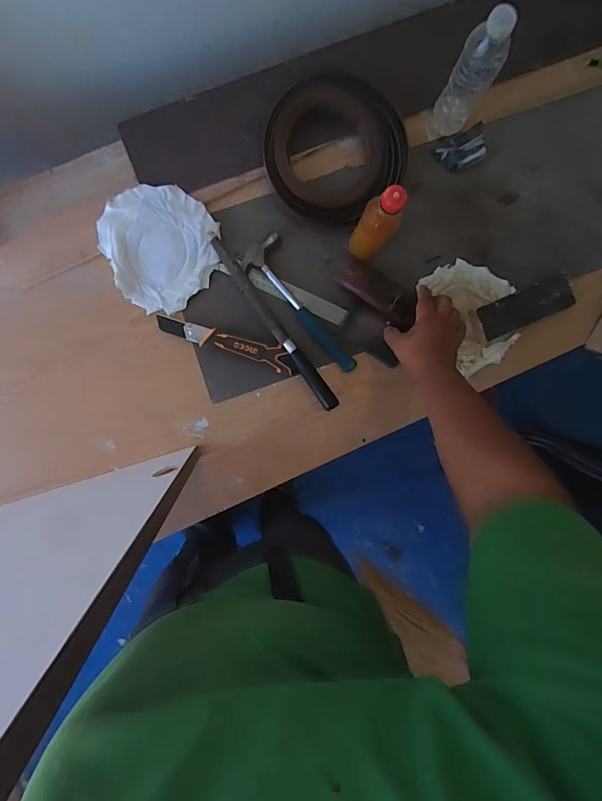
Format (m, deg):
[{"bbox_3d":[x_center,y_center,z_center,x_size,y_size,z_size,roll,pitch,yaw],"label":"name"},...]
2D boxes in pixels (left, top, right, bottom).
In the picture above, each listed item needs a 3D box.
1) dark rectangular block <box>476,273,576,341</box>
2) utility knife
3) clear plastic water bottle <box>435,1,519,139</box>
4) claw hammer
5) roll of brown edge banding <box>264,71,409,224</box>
[{"bbox_3d":[0.371,-0.154,0.645,0.169,0.027,0.055,-23,92,-2],"label":"dark rectangular block"},{"bbox_3d":[-0.111,-0.090,0.627,0.226,0.024,0.036,18,90,-3],"label":"utility knife"},{"bbox_3d":[0.243,-0.459,0.561,0.056,0.182,0.057,0,91,-3],"label":"clear plastic water bottle"},{"bbox_3d":[-0.003,-0.142,0.633,0.072,0.023,0.246,-32,92,-2],"label":"claw hammer"},{"bbox_3d":[0.050,-0.380,0.602,0.197,0.048,0.194,0,91,-3],"label":"roll of brown edge banding"}]

